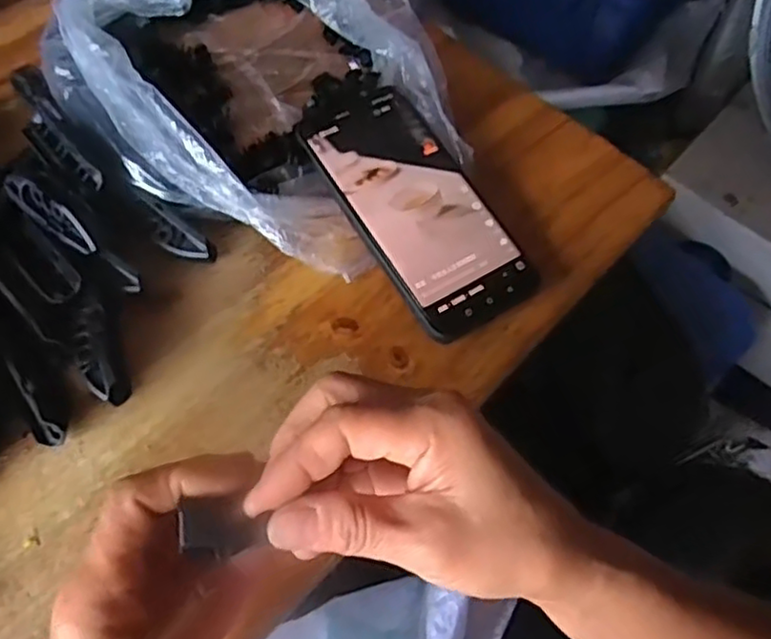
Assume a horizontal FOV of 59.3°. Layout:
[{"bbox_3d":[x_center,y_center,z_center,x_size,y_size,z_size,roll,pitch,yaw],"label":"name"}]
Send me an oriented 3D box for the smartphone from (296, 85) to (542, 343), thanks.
[{"bbox_3d":[0.020,-0.068,0.405,0.079,0.008,0.161,-28,73,-22],"label":"smartphone"}]

